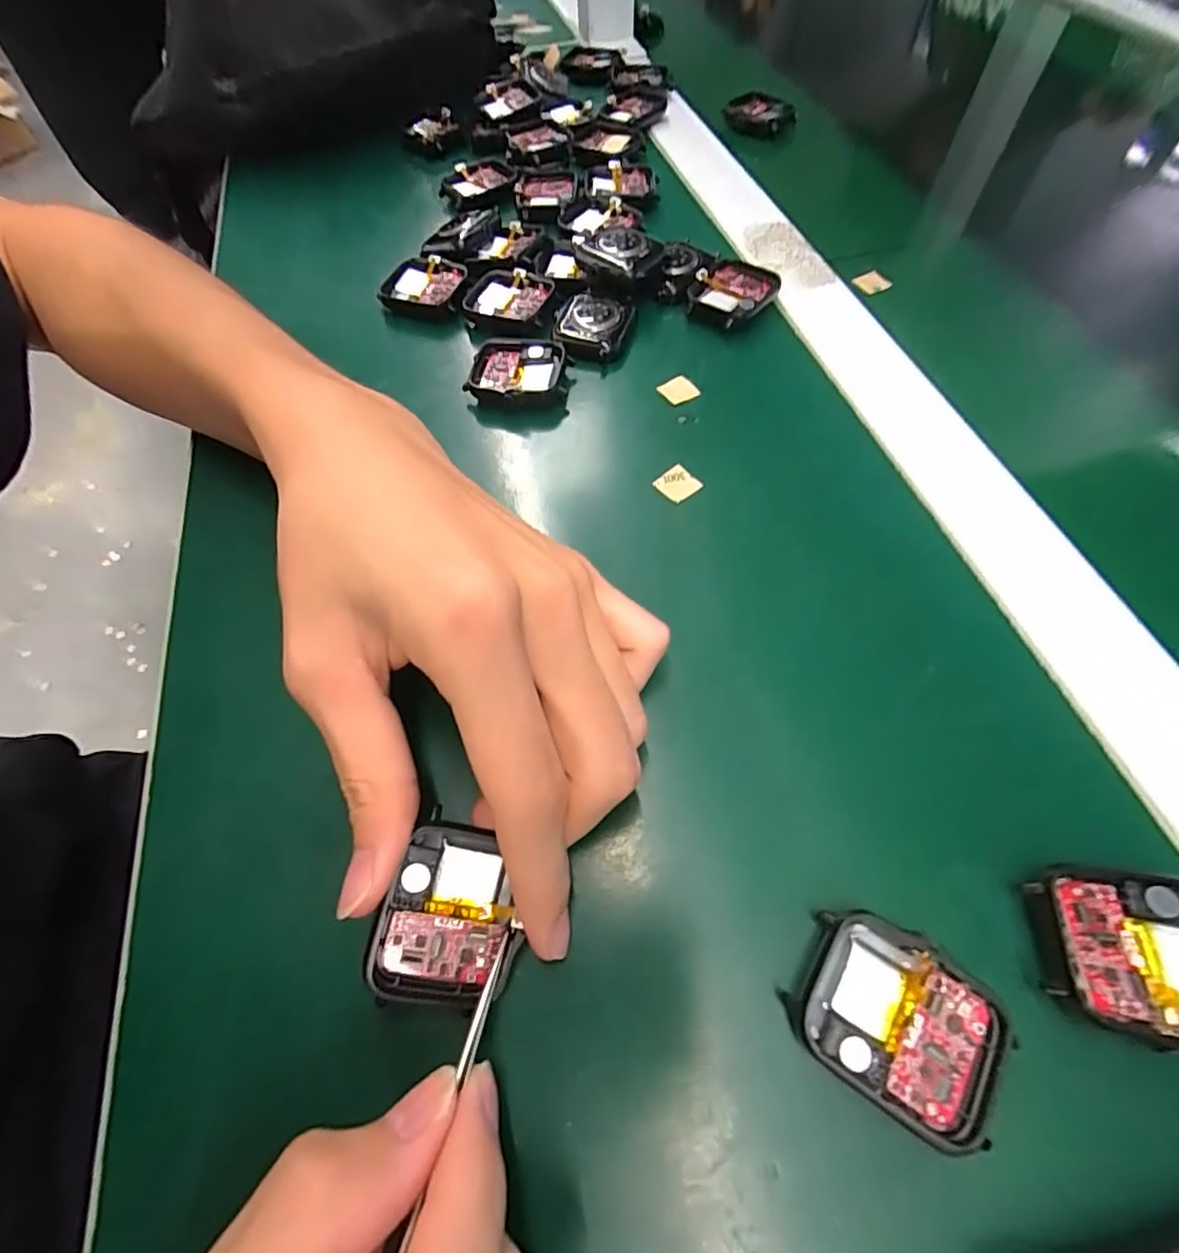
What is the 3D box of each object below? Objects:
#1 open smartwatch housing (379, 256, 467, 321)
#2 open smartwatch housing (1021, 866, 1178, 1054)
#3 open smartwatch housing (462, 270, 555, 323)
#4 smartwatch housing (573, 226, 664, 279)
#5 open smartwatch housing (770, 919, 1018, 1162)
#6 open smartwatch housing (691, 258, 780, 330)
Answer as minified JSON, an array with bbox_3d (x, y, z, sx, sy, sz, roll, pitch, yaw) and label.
[{"bbox_3d":[-0.088,-0.184,0.300,0.048,0.011,0.037,15,62,11],"label":"open smartwatch housing"},{"bbox_3d":[0.140,0.085,0.143,0.045,0.015,0.038,5,61,5],"label":"open smartwatch housing"},{"bbox_3d":[-0.042,-0.171,0.288,0.040,0.007,0.035,13,64,10],"label":"open smartwatch housing"},{"bbox_3d":[0.016,-0.193,0.288,0.029,0.014,0.039,-41,67,-18],"label":"smartwatch housing"},{"bbox_3d":[0.077,0.099,0.140,0.045,0.014,0.037,29,67,17],"label":"open smartwatch housing"},{"bbox_3d":[0.072,-0.171,0.284,0.038,0.013,0.045,34,67,19],"label":"open smartwatch housing"}]

